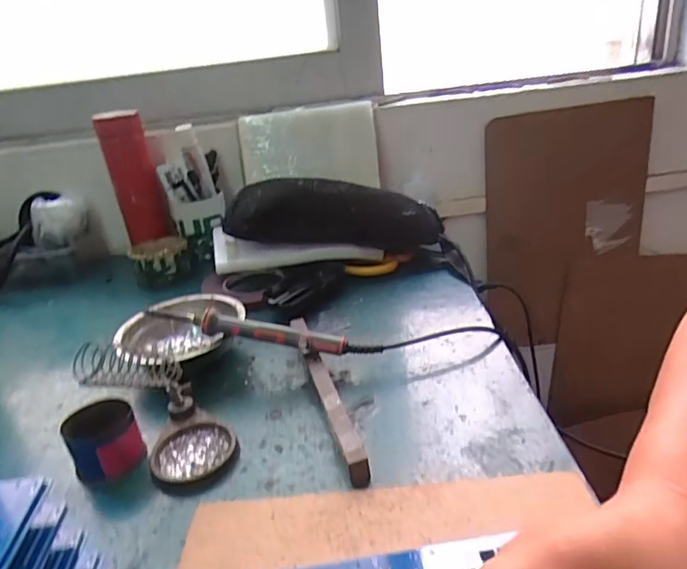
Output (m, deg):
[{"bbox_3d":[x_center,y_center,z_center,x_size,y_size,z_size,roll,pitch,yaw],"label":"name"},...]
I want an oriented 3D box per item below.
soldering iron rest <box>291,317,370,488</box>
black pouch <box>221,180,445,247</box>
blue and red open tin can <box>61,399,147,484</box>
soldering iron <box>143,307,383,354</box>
[{"bbox_3d":[-0.017,0.090,0.459,0.015,0.026,0.223,-13,26,-12],"label":"soldering iron rest"},{"bbox_3d":[-0.007,-0.090,0.680,0.289,0.086,0.055,2,24,-11],"label":"black pouch"},{"bbox_3d":[-0.188,0.122,0.406,0.050,0.043,0.050,-6,25,3],"label":"blue and red open tin can"},{"bbox_3d":[-0.076,0.045,0.494,0.218,0.020,0.016,10,27,4],"label":"soldering iron"}]

